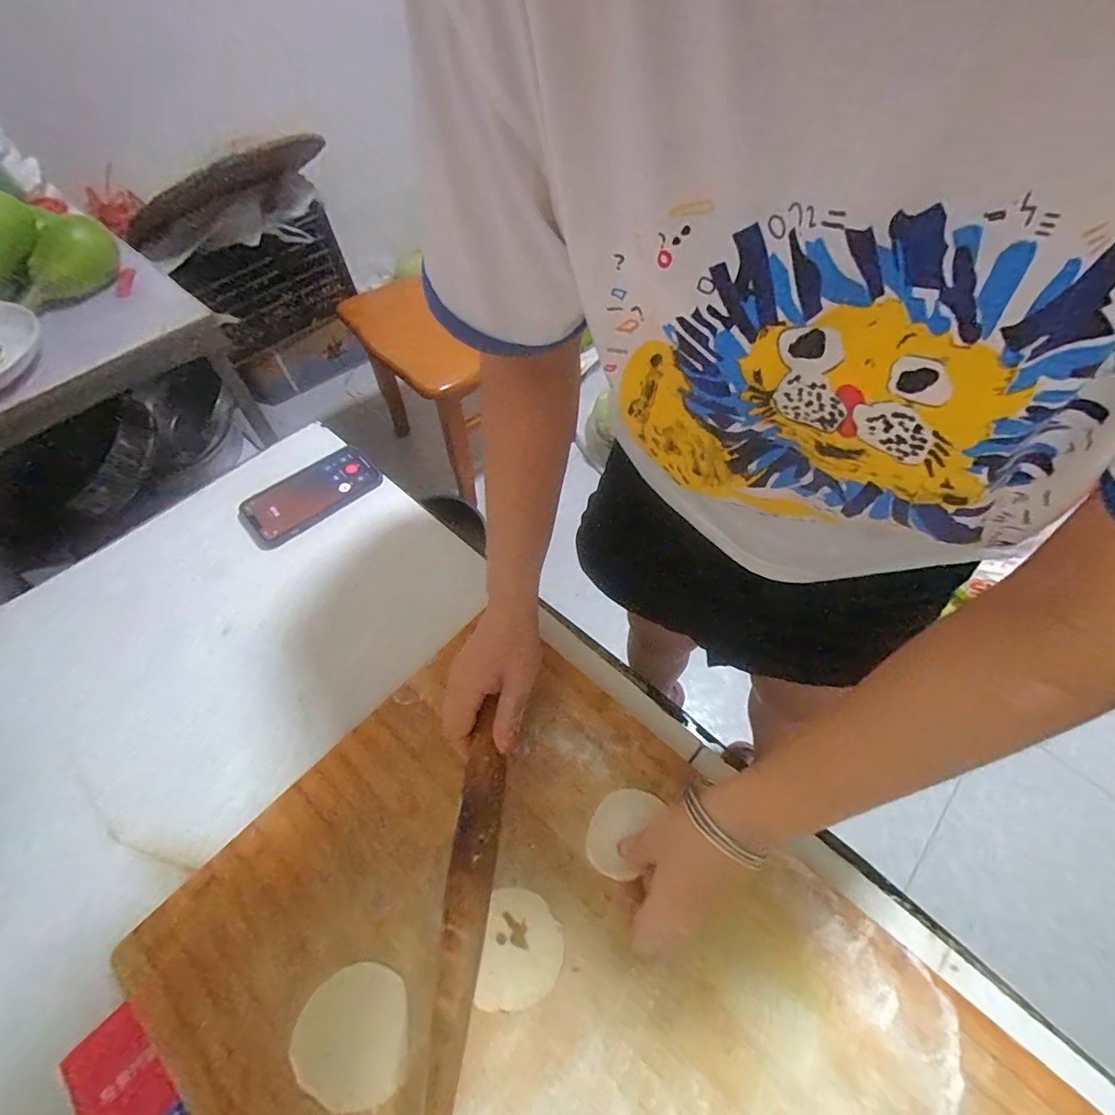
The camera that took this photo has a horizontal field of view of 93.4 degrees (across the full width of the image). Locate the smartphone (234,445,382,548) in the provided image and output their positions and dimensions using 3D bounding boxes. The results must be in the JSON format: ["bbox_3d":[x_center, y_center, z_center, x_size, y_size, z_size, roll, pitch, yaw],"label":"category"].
[{"bbox_3d":[-0.283,-0.072,0.599,0.150,0.017,0.077,-39,66,-20],"label":"smartphone"}]

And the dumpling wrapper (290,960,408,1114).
[{"bbox_3d":[-0.131,0.303,0.334,0.068,0.004,0.069,0,48,0],"label":"dumpling wrapper"}]

